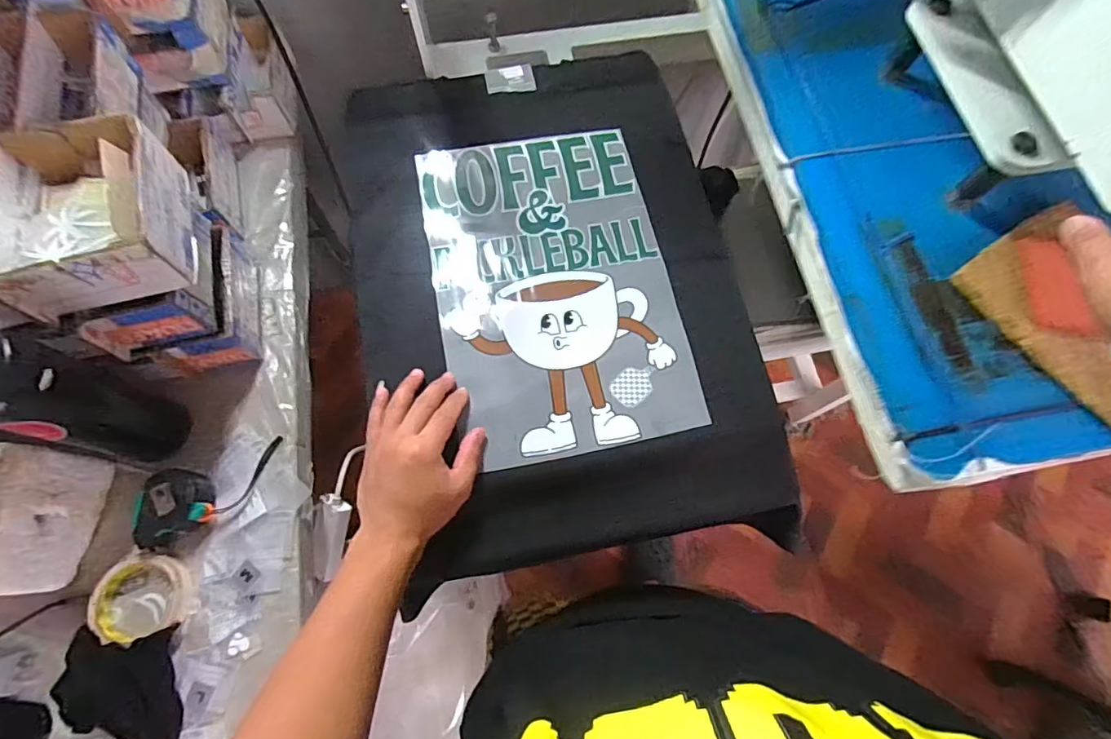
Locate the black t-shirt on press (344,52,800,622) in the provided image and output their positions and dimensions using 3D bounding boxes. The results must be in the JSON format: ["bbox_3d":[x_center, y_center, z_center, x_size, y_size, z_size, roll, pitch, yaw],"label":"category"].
[{"bbox_3d":[-0.010,-0.103,0.587,0.397,0.063,0.593,-9,70,-5],"label":"black t-shirt on press"}]

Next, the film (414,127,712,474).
[{"bbox_3d":[-0.004,-0.096,0.560,0.243,0.004,0.372,-11,71,-5],"label":"film"}]

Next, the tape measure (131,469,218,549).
[{"bbox_3d":[-0.422,0.150,0.572,0.073,0.040,0.078,-13,70,-7],"label":"tape measure"}]

